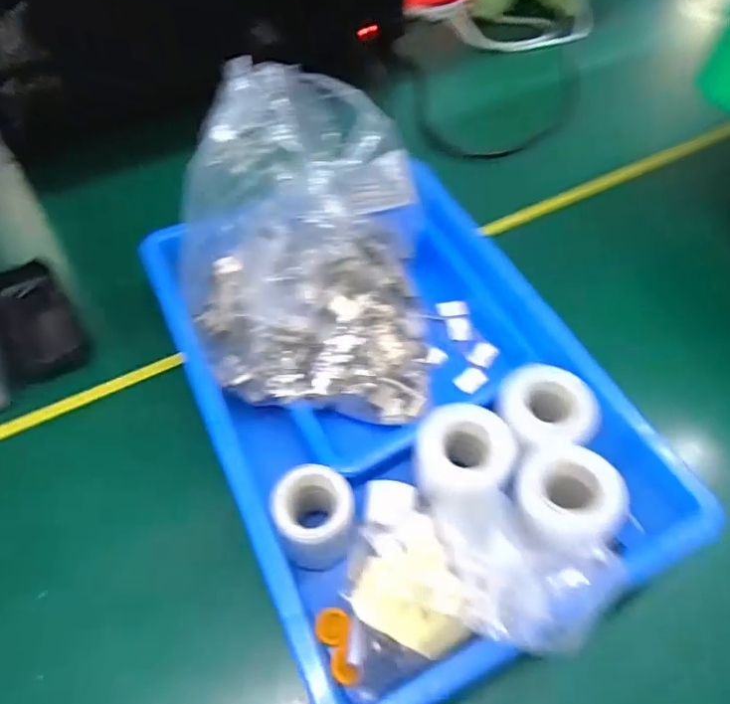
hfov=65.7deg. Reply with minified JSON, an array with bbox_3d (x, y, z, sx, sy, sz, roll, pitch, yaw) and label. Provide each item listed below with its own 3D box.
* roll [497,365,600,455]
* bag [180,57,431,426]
[{"bbox_3d":[0.117,0.042,0.366,0.058,0.042,0.057,1,51,-2],"label":"roll"},{"bbox_3d":[-0.034,-0.062,0.356,0.164,0.181,0.117,7,51,3],"label":"bag"}]

